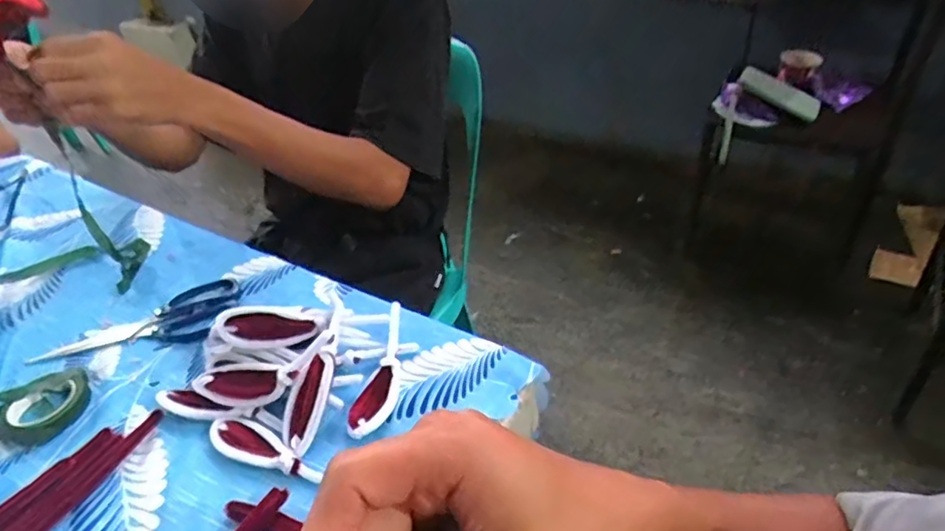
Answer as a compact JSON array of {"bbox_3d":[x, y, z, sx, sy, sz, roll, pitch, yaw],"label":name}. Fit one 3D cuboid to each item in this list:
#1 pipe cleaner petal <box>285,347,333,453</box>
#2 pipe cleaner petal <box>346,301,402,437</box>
[{"bbox_3d":[-0.116,0.095,0.408,0.025,0.008,0.070,4,64,13],"label":"pipe cleaner petal"},{"bbox_3d":[-0.072,0.078,0.440,0.032,0.017,0.128,-1,38,6],"label":"pipe cleaner petal"}]

